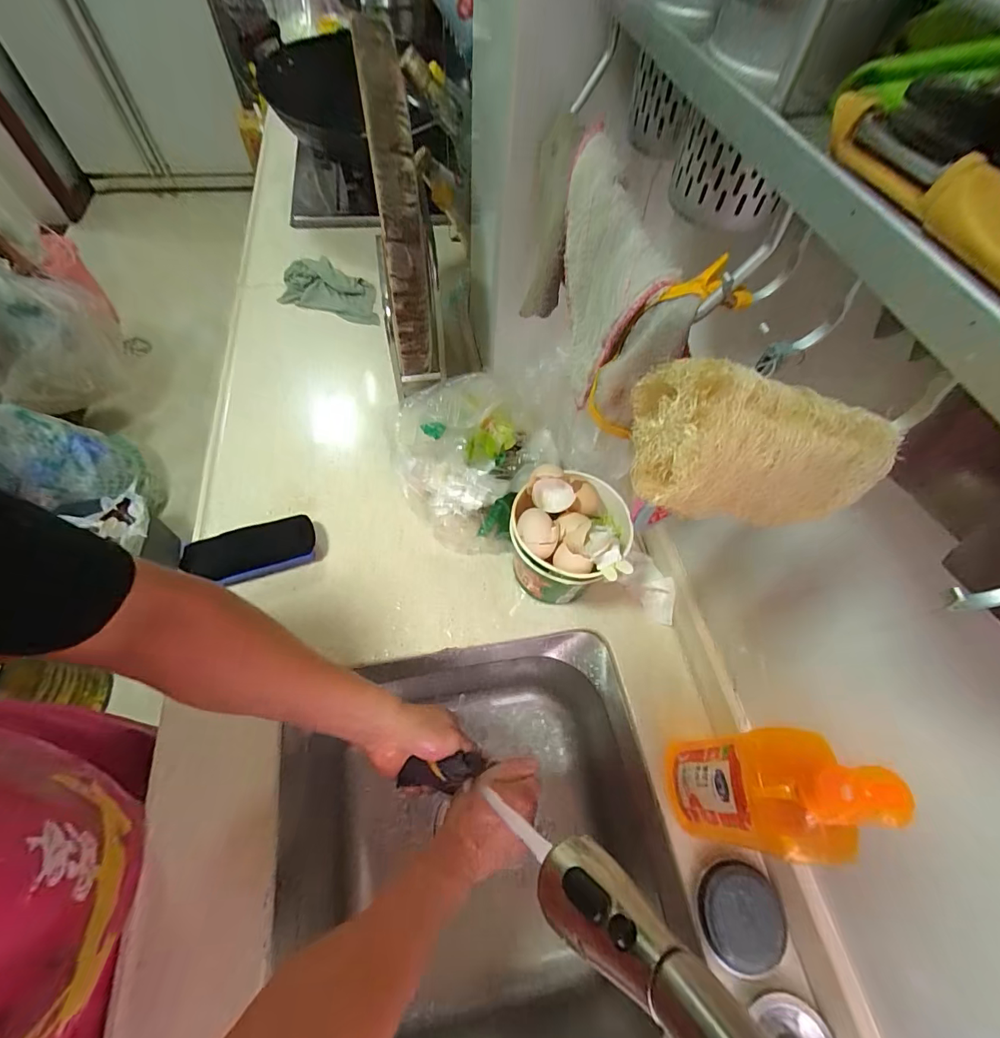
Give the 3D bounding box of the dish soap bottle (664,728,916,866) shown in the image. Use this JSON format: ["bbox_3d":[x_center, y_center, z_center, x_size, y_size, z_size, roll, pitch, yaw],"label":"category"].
[{"bbox_3d":[0.215,0.227,0.365,0.061,0.244,0.085,-1,60,-5],"label":"dish soap bottle"}]

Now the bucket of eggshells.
[{"bbox_3d":[0.076,0.024,0.527,0.124,0.152,0.136,2,60,-3],"label":"bucket of eggshells"}]

